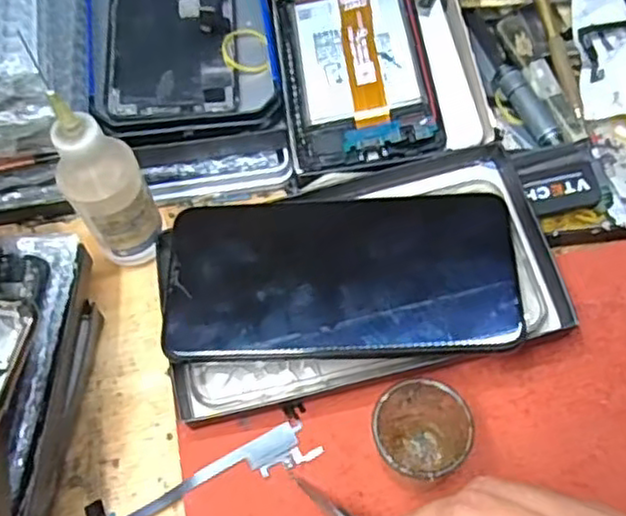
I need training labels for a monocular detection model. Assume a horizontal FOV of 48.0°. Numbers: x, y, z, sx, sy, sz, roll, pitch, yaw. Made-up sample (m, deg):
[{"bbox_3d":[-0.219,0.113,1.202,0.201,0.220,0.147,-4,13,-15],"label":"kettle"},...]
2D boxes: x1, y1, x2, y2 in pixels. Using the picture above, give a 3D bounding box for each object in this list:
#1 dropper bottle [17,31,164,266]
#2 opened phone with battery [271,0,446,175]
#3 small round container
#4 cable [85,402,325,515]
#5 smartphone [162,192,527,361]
[{"bbox_3d":[-0.092,-0.035,0.306,0.033,0.121,0.029,-28,65,-10],"label":"dropper bottle"},{"bbox_3d":[0.019,-0.120,0.375,0.075,0.013,0.158,-8,63,-1],"label":"opened phone with battery"},{"bbox_3d":[0.043,0.071,0.281,0.038,0.047,0.036,-1,63,3],"label":"small round container"},{"bbox_3d":[-0.047,0.095,0.302,0.101,0.008,0.024,-24,64,-9],"label":"cable"},{"bbox_3d":[0.011,0.007,0.310,0.153,0.006,0.074,-3,66,4],"label":"smartphone"}]

